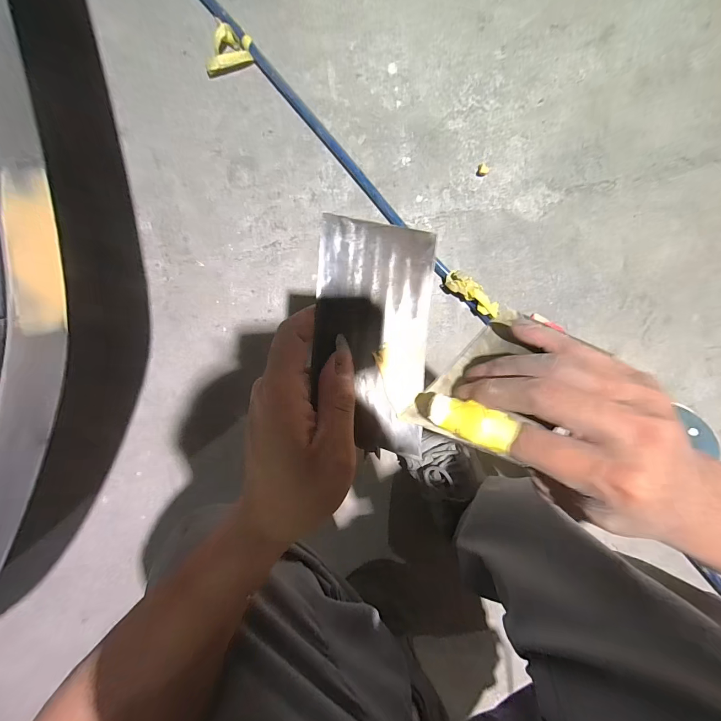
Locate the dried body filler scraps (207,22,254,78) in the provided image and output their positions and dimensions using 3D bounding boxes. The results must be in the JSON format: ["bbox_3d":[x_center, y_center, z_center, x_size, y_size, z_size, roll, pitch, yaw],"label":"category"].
[{"bbox_3d":[-0.177,-0.412,0.438,0.066,0.018,0.047,-16,97,4],"label":"dried body filler scraps"}]

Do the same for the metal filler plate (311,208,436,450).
[{"bbox_3d":[0.009,-0.014,0.208,0.074,0.006,0.139,3,93,-16],"label":"metal filler plate"}]

